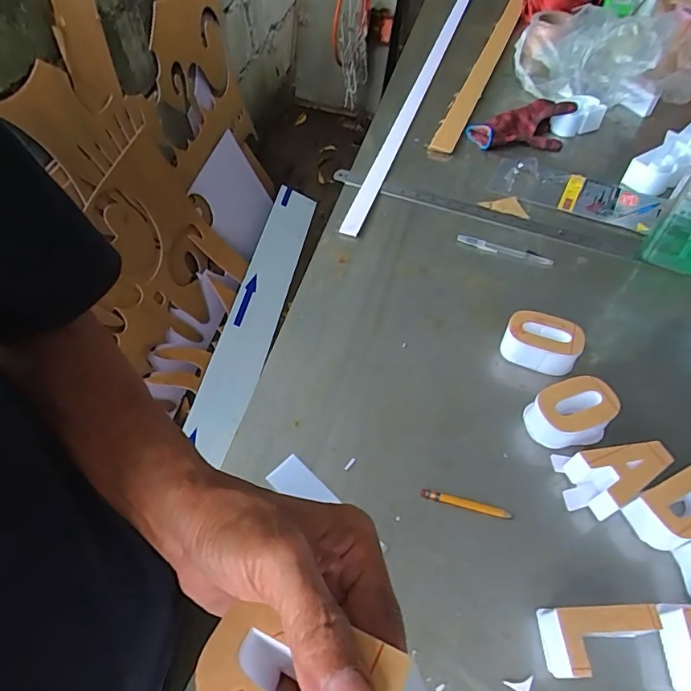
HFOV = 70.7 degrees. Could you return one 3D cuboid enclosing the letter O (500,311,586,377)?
[{"bbox_3d":[0.234,-0.001,0.585,0.087,0.051,0.058,15,55,11],"label":"letter O"}]

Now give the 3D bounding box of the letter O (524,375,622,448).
[{"bbox_3d":[0.244,0.076,0.530,0.081,0.055,0.059,-14,55,-10],"label":"letter O"}]

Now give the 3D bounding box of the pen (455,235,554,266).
[{"bbox_3d":[0.231,-0.141,0.708,0.135,0.011,0.016,17,56,12],"label":"pen"}]

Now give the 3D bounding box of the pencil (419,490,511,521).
[{"bbox_3d":[0.122,0.161,0.492,0.090,0.010,0.009,13,55,10],"label":"pencil"}]

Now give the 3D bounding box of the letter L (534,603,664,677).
[{"bbox_3d":[0.212,0.245,0.404,0.082,0.045,0.049,0,54,0],"label":"letter L"}]

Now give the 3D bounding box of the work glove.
[{"bbox_3d":[0.316,-0.399,0.870,0.185,0.040,0.117,-17,55,-12],"label":"work glove"}]

